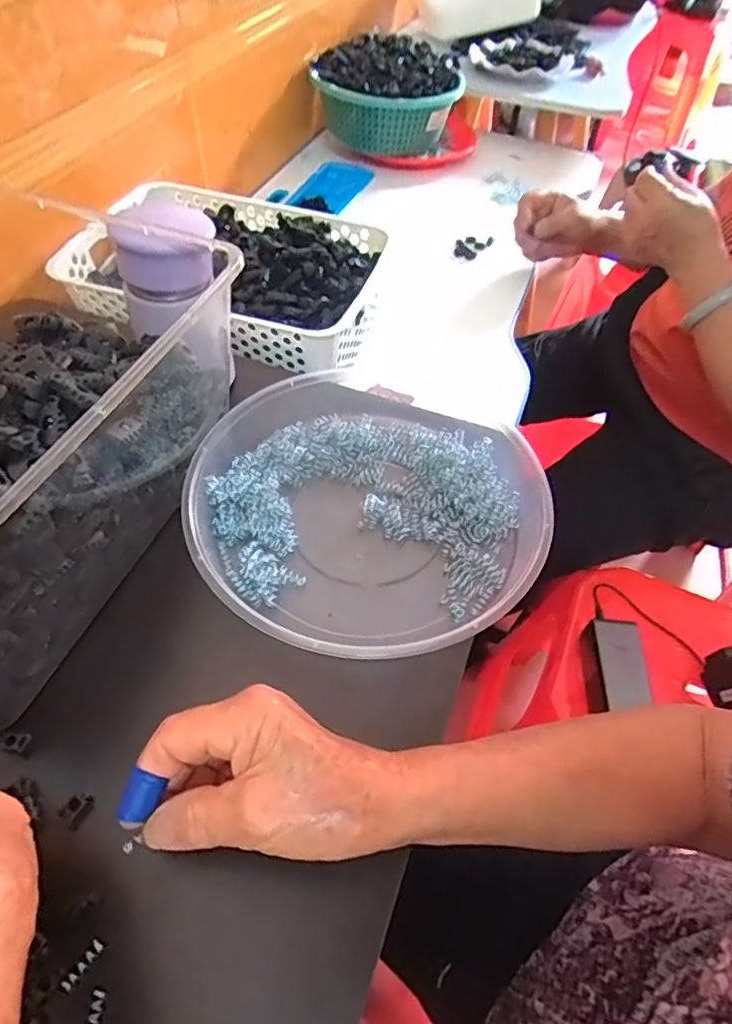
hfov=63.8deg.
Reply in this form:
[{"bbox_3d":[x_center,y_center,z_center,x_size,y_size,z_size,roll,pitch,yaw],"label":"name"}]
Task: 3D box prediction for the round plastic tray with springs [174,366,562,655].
[{"bbox_3d":[0.002,-0.022,0.415,0.235,0.036,0.236,1,53,-2],"label":"round plastic tray with springs"}]

